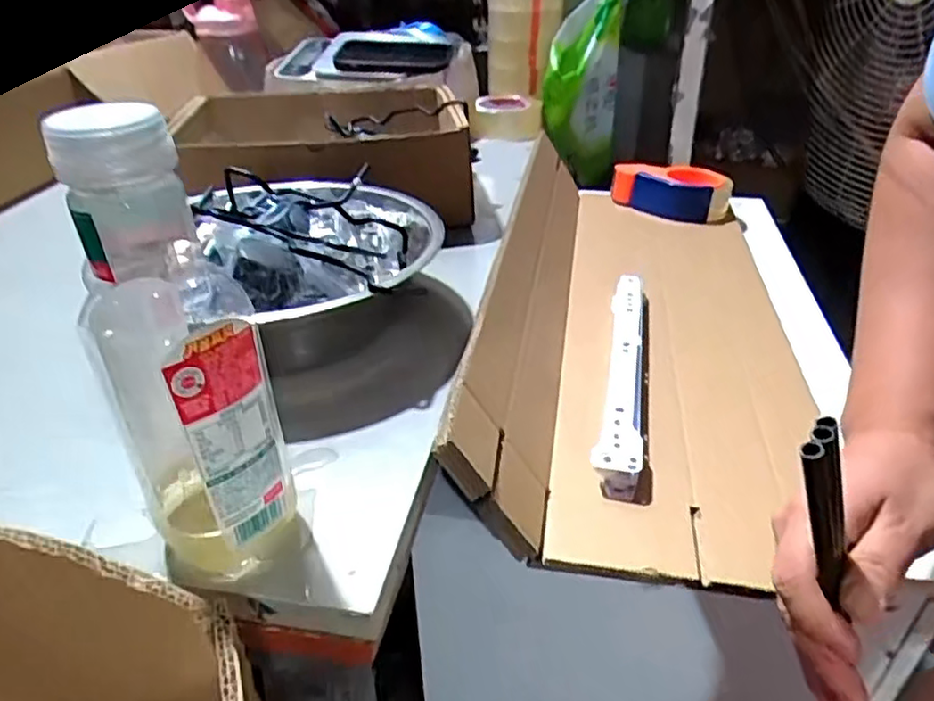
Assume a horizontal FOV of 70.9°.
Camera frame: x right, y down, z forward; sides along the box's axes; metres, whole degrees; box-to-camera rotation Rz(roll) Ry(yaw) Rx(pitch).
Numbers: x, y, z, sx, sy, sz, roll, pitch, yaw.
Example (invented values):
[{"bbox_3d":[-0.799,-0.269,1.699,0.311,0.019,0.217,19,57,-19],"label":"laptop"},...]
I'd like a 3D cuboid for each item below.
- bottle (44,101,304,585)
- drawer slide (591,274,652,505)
[{"bbox_3d":[-0.123,0.008,0.285,0.061,0.206,0.072,-22,38,-29],"label":"bottle"},{"bbox_3d":[0.136,0.014,0.564,0.039,0.027,0.291,6,34,11],"label":"drawer slide"}]

